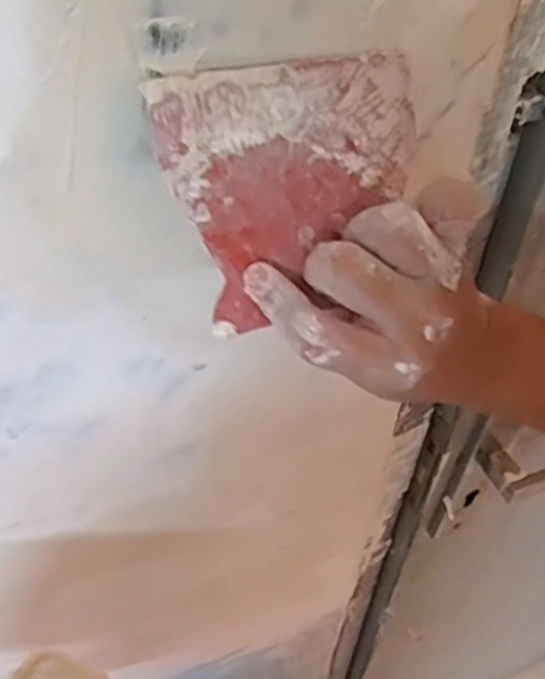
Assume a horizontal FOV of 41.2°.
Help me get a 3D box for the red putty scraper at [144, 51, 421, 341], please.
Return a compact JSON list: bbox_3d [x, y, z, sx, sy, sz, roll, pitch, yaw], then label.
[{"bbox_3d":[0.016,-0.072,0.319,0.118,0.102,0.004,-22,18,-21],"label":"red putty scraper"}]

